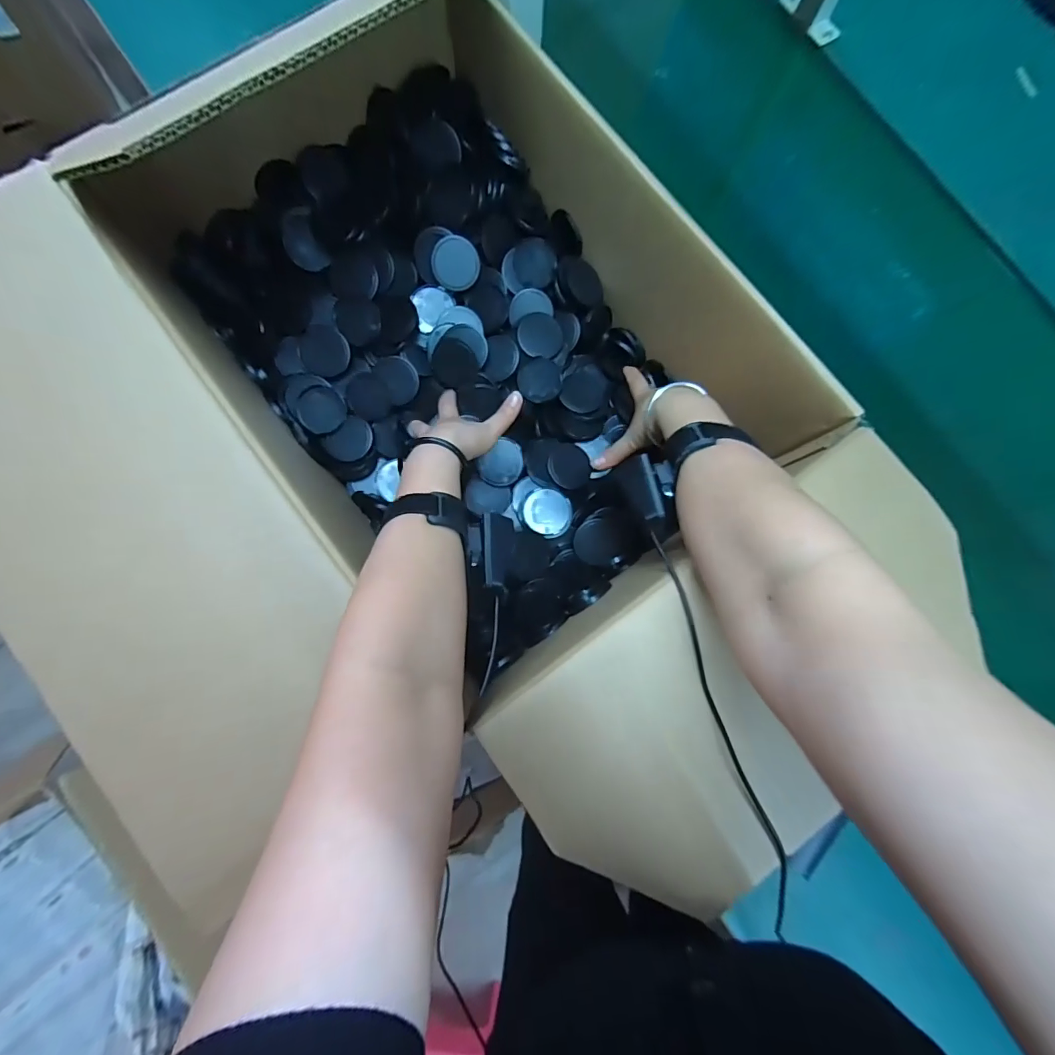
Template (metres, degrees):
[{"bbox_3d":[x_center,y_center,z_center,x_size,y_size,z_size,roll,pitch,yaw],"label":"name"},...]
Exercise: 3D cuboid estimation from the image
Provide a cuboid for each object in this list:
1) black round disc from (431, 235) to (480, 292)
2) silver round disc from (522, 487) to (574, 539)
[{"bbox_3d":[-0.077,-0.285,0.487,0.050,0.004,0.050,-5,112,-8],"label":"black round disc"},{"bbox_3d":[0.022,-0.016,0.476,0.051,0.011,0.046,27,81,1],"label":"silver round disc"}]

